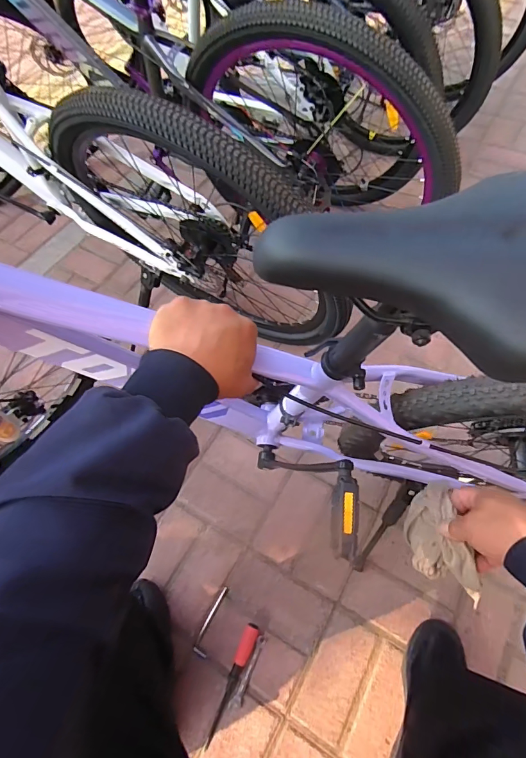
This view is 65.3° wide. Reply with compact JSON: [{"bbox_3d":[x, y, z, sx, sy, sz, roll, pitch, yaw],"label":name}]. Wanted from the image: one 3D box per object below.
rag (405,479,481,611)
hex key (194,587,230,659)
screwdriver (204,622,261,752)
[{"bbox_3d":[0.220,0.193,0.508,0.064,0.066,0.139,-4,60,1],"label":"rag"},{"bbox_3d":[-0.099,0.480,0.814,0.027,0.005,0.125,19,64,14],"label":"hex key"},{"bbox_3d":[-0.055,0.555,0.749,0.029,0.033,0.196,18,63,13],"label":"screwdriver"}]

